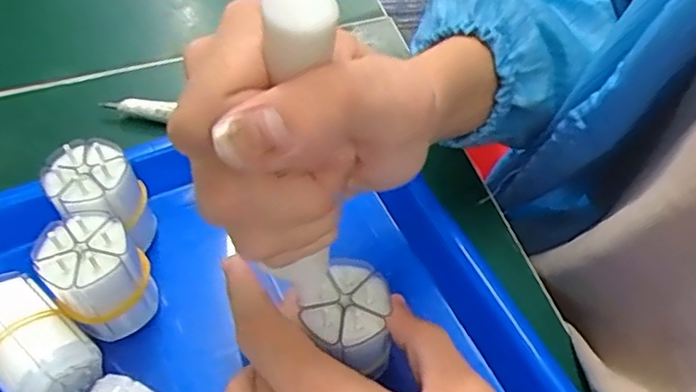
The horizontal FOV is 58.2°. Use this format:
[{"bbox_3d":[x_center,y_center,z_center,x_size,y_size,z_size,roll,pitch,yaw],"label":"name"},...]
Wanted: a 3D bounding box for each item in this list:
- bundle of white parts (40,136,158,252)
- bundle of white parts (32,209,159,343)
[{"bbox_3d":[-0.121,0.006,0.313,0.042,0.063,0.041,0,54,0],"label":"bundle of white parts"},{"bbox_3d":[-0.112,0.037,0.285,0.039,0.057,0.036,0,54,0],"label":"bundle of white parts"}]

